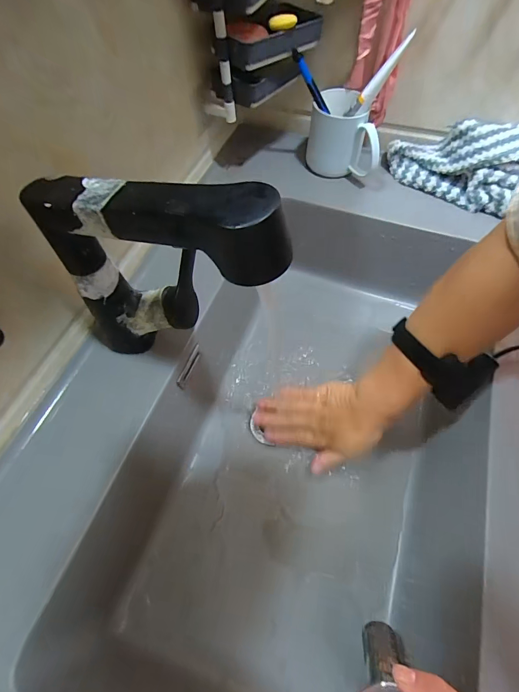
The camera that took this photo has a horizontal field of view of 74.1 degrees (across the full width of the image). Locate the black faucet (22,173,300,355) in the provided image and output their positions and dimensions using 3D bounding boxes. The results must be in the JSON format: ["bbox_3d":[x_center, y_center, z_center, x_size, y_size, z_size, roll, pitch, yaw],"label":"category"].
[{"bbox_3d":[-0.075,-0.045,0.292,0.196,0.227,0.052,19,67,10],"label":"black faucet"}]

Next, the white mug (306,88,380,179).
[{"bbox_3d":[0.133,-0.323,0.528,0.106,0.097,0.097,14,66,8],"label":"white mug"}]

